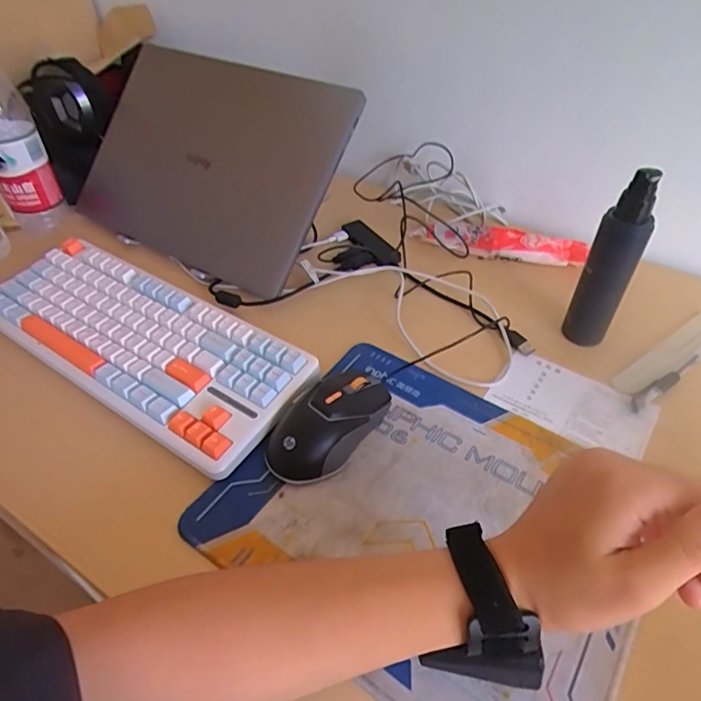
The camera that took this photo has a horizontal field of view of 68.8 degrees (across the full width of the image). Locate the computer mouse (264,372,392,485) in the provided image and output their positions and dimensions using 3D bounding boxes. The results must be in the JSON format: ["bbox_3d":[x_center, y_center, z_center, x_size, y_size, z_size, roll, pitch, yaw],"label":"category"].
[{"bbox_3d":[-0.018,0.056,0.424,0.063,0.038,0.118,29,51,27],"label":"computer mouse"}]

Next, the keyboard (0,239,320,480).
[{"bbox_3d":[-0.211,-0.015,0.499,0.363,0.033,0.138,26,50,24],"label":"keyboard"}]

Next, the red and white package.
[{"bbox_3d":[0.179,-0.129,0.616,0.194,0.030,0.040,16,47,16],"label":"red and white package"}]

